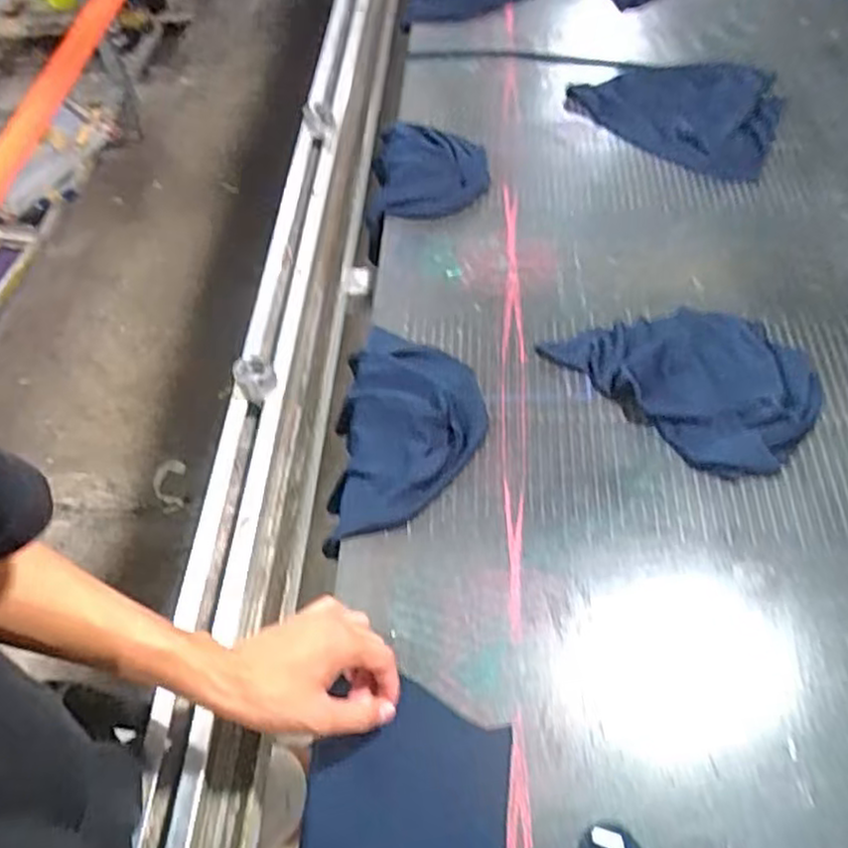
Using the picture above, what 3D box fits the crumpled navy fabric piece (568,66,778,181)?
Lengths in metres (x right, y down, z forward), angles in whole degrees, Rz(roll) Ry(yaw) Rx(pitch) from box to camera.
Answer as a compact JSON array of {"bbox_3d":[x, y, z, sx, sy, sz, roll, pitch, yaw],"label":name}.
[{"bbox_3d":[0.382,-0.454,1.016,0.258,0.030,0.278,-38,61,-23],"label":"crumpled navy fabric piece"}]

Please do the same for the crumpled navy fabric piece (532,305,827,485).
[{"bbox_3d":[0.270,-0.056,0.733,0.170,0.022,0.237,-39,61,-23],"label":"crumpled navy fabric piece"}]

